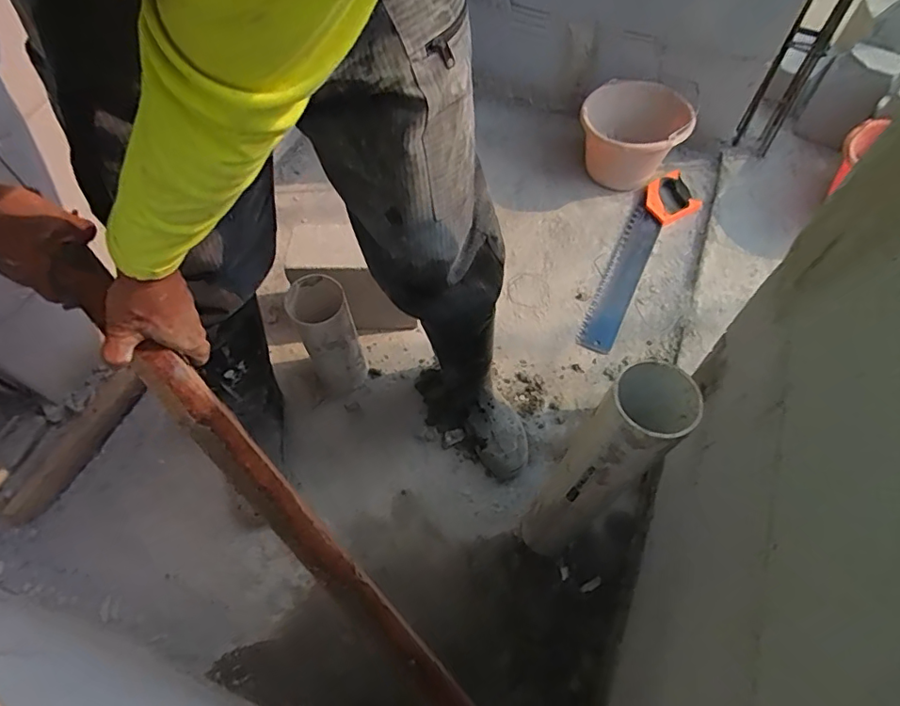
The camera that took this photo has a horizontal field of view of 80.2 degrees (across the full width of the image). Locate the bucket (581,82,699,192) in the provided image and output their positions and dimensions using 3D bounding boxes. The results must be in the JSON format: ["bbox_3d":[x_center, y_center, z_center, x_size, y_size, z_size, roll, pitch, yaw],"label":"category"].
[{"bbox_3d":[0.437,-0.528,1.292,0.237,0.147,0.237,1,59,-1],"label":"bucket"}]

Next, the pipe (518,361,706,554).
[{"bbox_3d":[0.171,0.164,0.655,0.087,0.463,0.075,-31,64,-18],"label":"pipe"}]

